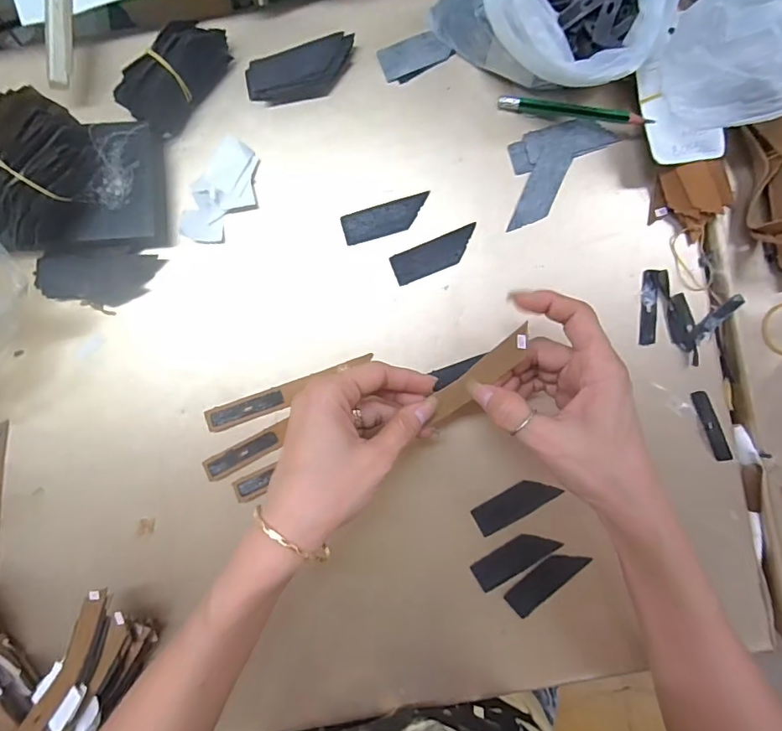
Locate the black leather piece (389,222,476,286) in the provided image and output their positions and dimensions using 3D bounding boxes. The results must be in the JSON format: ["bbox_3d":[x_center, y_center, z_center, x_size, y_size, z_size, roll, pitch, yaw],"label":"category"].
[{"bbox_3d":[0.033,-0.080,0.345,0.063,0.004,0.022,-23,91,0],"label":"black leather piece"}]

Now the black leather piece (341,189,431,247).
[{"bbox_3d":[-0.003,-0.106,0.344,0.063,0.004,0.022,-16,91,0],"label":"black leather piece"}]

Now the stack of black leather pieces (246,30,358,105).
[{"bbox_3d":[-0.064,-0.209,0.341,0.078,0.013,0.032,-13,91,0],"label":"stack of black leather pieces"}]

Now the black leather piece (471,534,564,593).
[{"bbox_3d":[0.091,0.140,0.349,0.063,0.004,0.023,-31,91,0],"label":"black leather piece"}]

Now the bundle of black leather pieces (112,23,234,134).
[{"bbox_3d":[-0.148,-0.200,0.327,0.034,0.031,0.079,38,90,-1],"label":"bundle of black leather pieces"}]

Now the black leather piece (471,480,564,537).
[{"bbox_3d":[0.090,0.100,0.347,0.062,0.004,0.021,-32,91,0],"label":"black leather piece"}]

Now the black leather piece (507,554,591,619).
[{"bbox_3d":[0.113,0.156,0.348,0.063,0.004,0.023,-39,86,-6],"label":"black leather piece"}]

